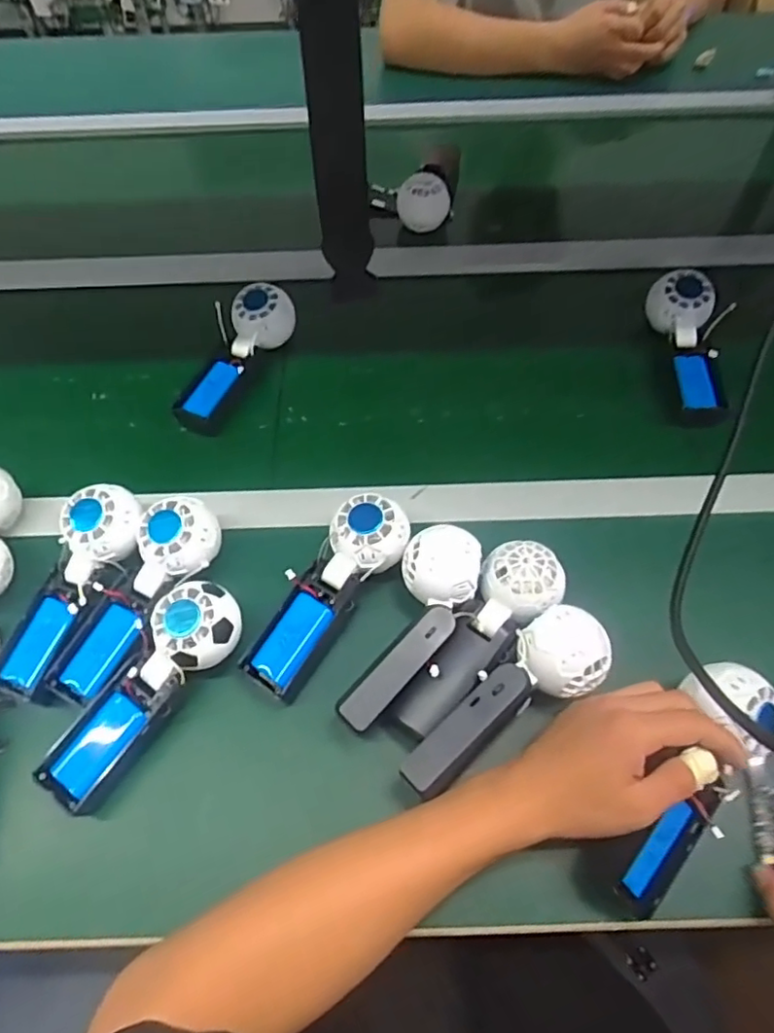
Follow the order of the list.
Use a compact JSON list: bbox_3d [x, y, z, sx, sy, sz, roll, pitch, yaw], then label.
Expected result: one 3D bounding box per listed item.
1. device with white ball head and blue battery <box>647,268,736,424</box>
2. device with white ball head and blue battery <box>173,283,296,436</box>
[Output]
[{"bbox_3d":[0.310,-0.173,0.611,0.052,0.044,0.172,-2,72,0],"label":"device with white ball head and blue battery"},{"bbox_3d":[-0.159,-0.161,0.617,0.064,0.043,0.167,22,74,13],"label":"device with white ball head and blue battery"}]

